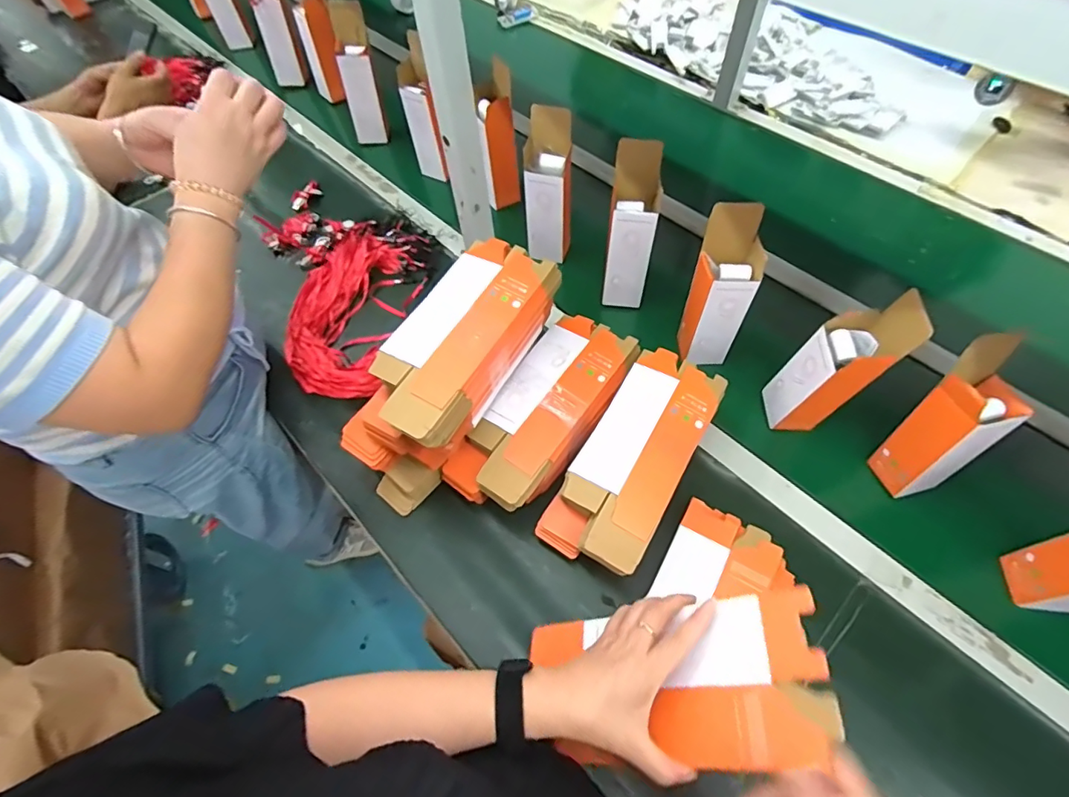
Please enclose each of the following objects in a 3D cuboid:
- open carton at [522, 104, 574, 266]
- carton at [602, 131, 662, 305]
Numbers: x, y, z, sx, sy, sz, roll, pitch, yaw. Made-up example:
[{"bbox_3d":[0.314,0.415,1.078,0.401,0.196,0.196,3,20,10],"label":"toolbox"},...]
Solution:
[{"bbox_3d":[0.020,-0.330,0.805,0.073,0.223,0.065,0,59,5],"label":"open carton"},{"bbox_3d":[0.145,-0.249,0.760,0.067,0.222,0.089,10,61,11],"label":"carton"}]

